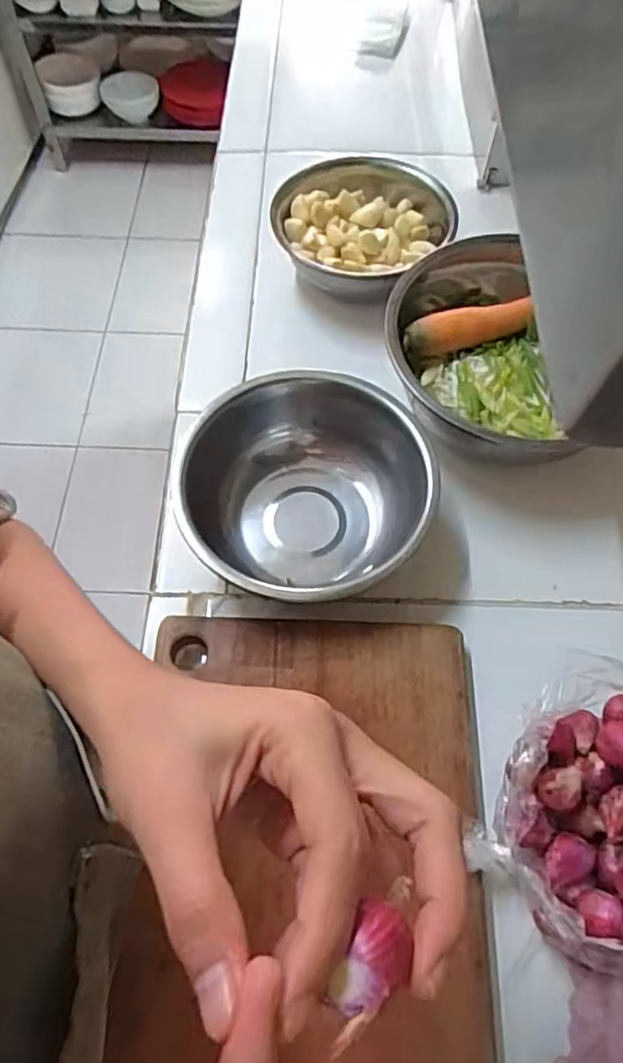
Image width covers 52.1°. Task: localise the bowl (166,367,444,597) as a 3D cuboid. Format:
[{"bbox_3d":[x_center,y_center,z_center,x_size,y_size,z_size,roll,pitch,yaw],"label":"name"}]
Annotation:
[{"bbox_3d":[-0.004,-0.024,0.507,0.173,0.087,0.190,0,63,-1],"label":"bowl"}]

